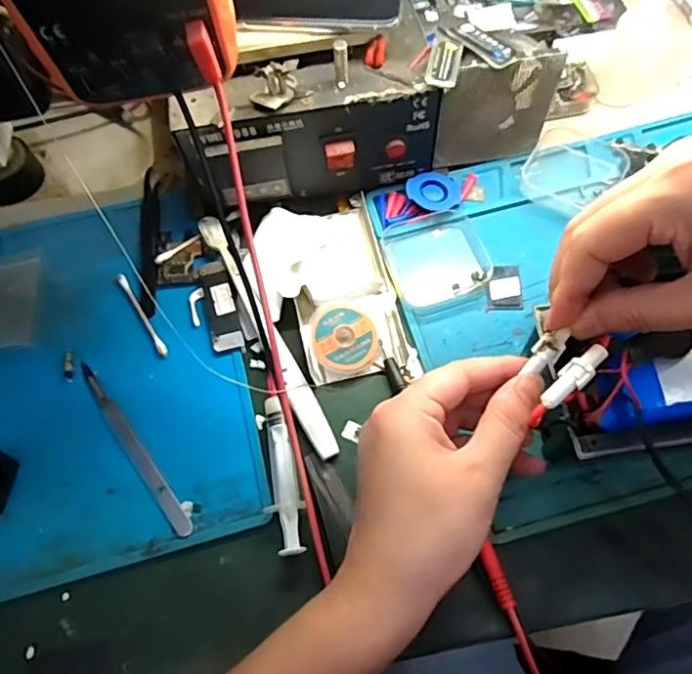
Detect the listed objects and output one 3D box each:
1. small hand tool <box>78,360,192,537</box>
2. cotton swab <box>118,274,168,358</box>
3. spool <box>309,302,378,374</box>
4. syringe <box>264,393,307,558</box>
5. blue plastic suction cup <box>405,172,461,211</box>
[{"bbox_3d":[-0.125,0.063,0.323,0.010,0.004,0.125,-37,69,-13],"label":"small hand tool"},{"bbox_3d":[-0.133,-0.015,0.359,0.006,0.004,0.070,-32,68,-10],"label":"cotton swab"},{"bbox_3d":[-0.002,-0.002,0.339,0.039,0.015,0.045,-9,66,-1],"label":"spool"},{"bbox_3d":[-0.036,0.075,0.308,0.019,0.011,0.087,-12,66,-2],"label":"syringe"},{"bbox_3d":[0.062,-0.101,0.388,0.039,0.013,0.031,-20,66,-6],"label":"blue plastic suction cup"}]

